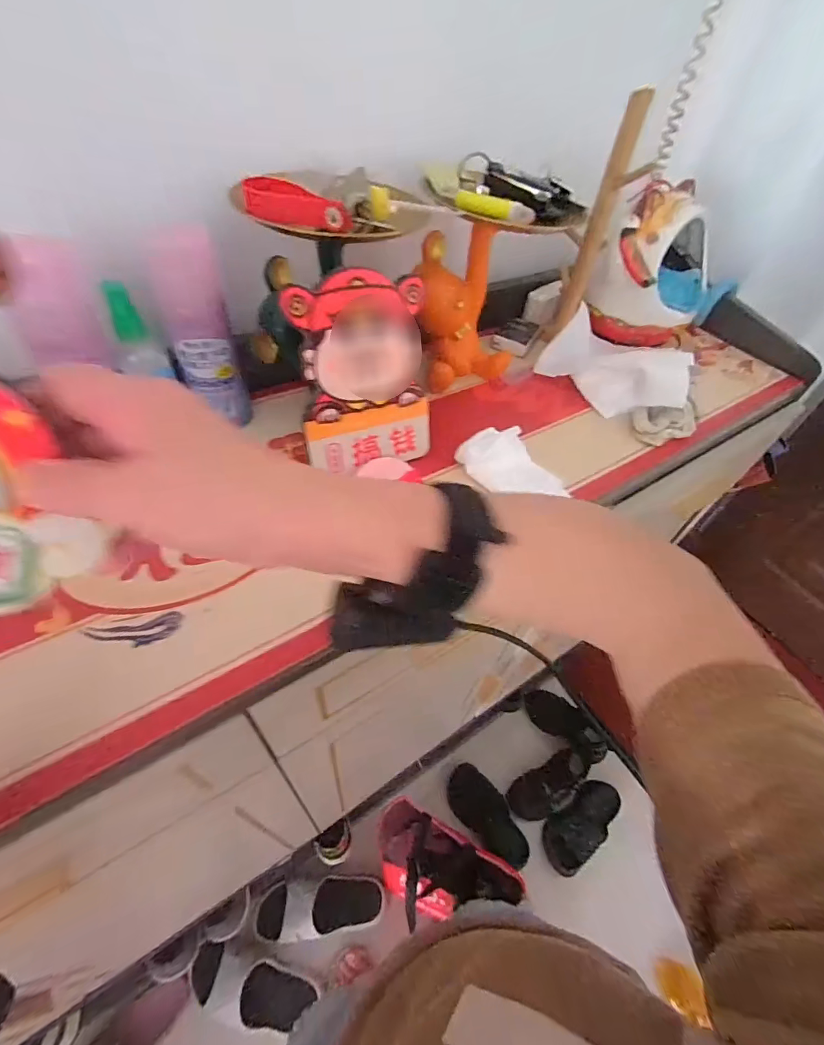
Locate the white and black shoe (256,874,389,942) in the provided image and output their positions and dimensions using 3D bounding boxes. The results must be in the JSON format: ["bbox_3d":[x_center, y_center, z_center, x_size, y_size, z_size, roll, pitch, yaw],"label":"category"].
[{"bbox_3d":[-0.194,0.840,0.966,0.262,0.056,0.099,-1,50,-7],"label":"white and black shoe"}]

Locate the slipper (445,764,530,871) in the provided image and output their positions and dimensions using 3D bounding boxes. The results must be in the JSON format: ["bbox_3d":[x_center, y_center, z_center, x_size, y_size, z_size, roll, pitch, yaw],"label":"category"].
[{"bbox_3d":[0.184,0.742,1.112,0.115,0.065,0.253,-23,56,-23],"label":"slipper"}]

